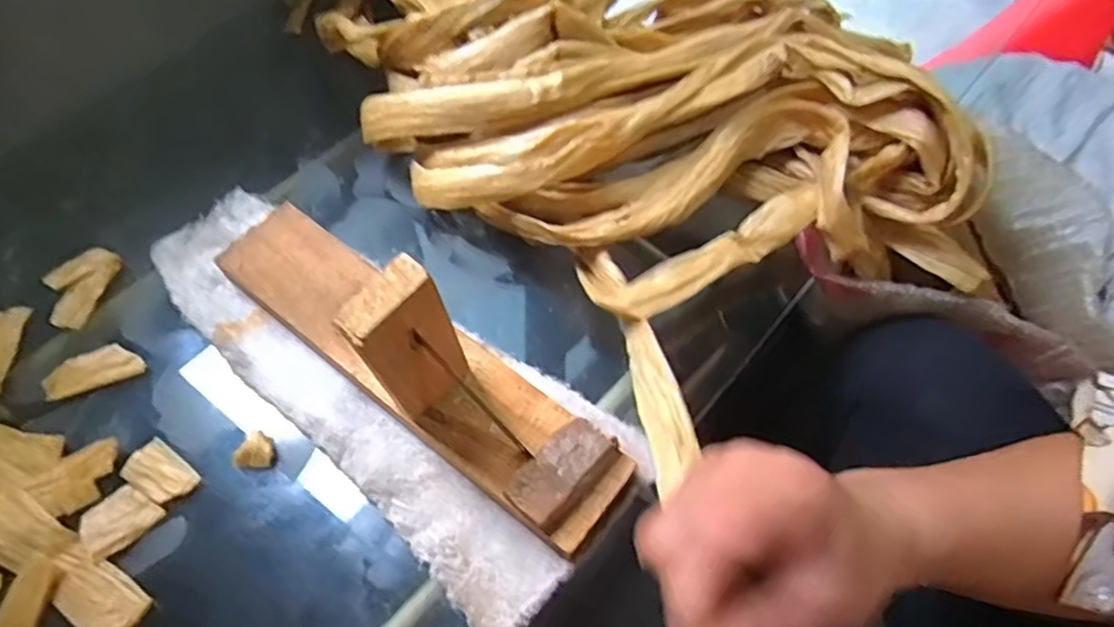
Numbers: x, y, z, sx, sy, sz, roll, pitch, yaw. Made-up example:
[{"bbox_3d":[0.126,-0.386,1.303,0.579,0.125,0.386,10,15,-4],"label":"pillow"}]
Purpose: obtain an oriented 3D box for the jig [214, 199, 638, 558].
[{"bbox_3d":[-0.082,0.003,0.347,0.277,0.117,0.063,34,66,17],"label":"jig"}]

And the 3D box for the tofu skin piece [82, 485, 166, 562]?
[{"bbox_3d":[-0.228,0.107,0.352,0.026,0.004,0.035,46,61,6],"label":"tofu skin piece"}]

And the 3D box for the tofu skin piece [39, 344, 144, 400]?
[{"bbox_3d":[-0.271,0.032,0.396,0.052,0.004,0.023,-18,62,-10],"label":"tofu skin piece"}]

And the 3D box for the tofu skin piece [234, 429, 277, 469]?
[{"bbox_3d":[-0.165,0.077,0.371,0.018,0.007,0.021,31,65,16],"label":"tofu skin piece"}]

